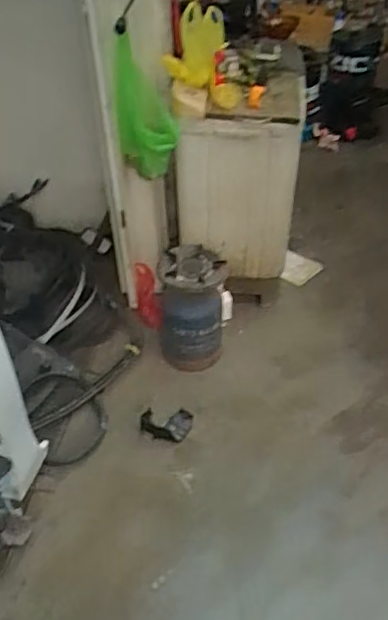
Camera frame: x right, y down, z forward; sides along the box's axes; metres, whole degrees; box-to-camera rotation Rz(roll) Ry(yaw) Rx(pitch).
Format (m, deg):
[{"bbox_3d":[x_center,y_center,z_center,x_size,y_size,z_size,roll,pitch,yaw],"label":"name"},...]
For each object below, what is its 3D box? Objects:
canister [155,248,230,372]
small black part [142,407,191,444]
[{"bbox_3d":[0.000,-0.003,1.971,0.231,0.394,0.227,-1,41,2],"label":"canister"},{"bbox_3d":[-0.082,0.339,1.809,0.151,0.045,0.090,4,41,8],"label":"small black part"}]

